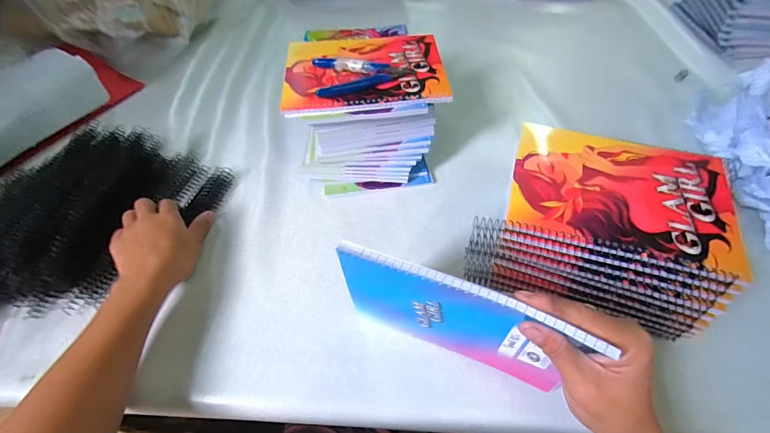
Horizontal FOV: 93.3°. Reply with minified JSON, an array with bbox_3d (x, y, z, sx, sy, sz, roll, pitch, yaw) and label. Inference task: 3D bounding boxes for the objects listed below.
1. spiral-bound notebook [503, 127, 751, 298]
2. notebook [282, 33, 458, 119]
[{"bbox_3d":[0.226,-0.025,0.354,0.193,0.013,0.151,14,56,12],"label":"spiral-bound notebook"},{"bbox_3d":[-0.027,-0.186,0.454,0.194,0.008,0.154,-5,55,-2],"label":"notebook"}]

